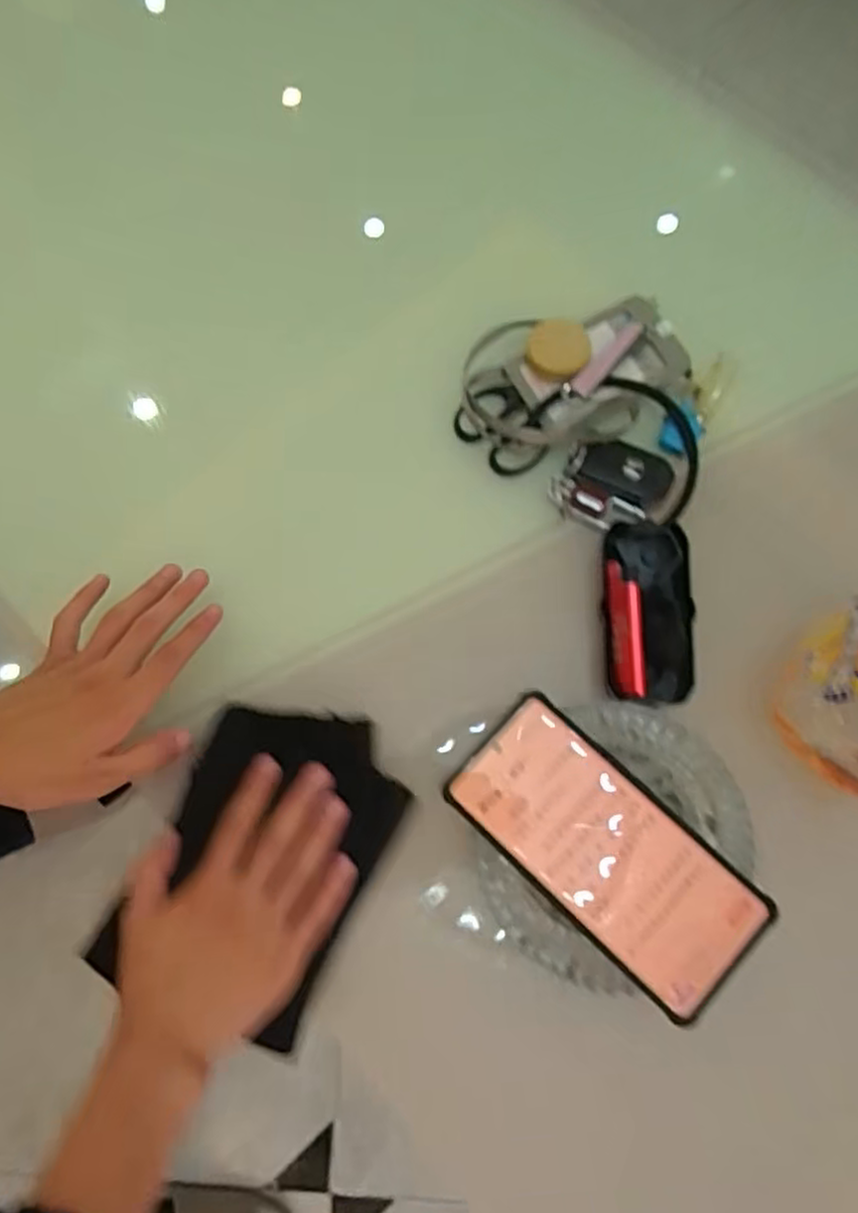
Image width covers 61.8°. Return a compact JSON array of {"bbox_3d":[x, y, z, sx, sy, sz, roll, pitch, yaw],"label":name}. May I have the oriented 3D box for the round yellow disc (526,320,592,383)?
[{"bbox_3d":[0.086,-0.171,0.478,0.041,0.014,0.042,-1,75,4],"label":"round yellow disc"}]

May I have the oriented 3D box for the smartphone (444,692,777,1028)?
[{"bbox_3d":[0.092,0.127,0.374,0.165,0.012,0.076,42,81,13],"label":"smartphone"}]

